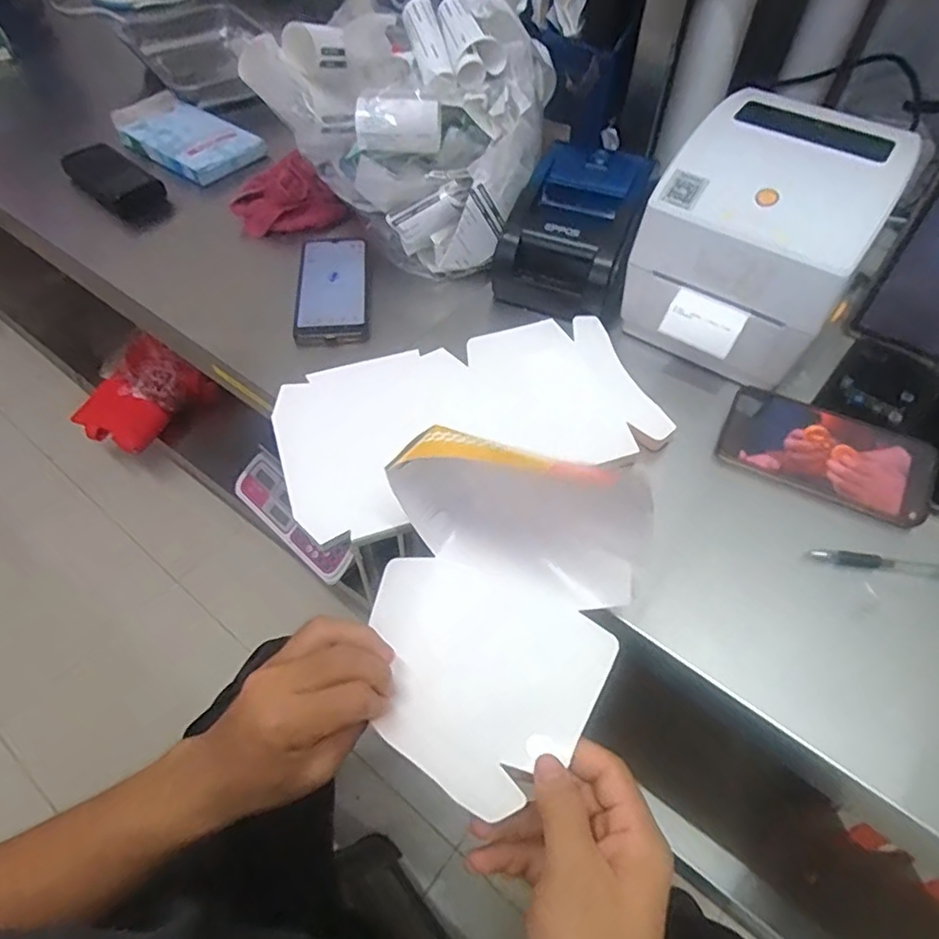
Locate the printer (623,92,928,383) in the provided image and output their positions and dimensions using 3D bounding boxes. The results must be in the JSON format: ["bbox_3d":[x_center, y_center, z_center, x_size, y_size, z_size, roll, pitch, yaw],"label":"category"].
[{"bbox_3d":[0.257,-0.203,0.543,0.168,0.152,0.211,30,59,19],"label":"printer"}]

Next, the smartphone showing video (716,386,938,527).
[{"bbox_3d":[0.300,-0.013,0.507,0.160,0.012,0.080,25,73,18],"label":"smartphone showing video"}]

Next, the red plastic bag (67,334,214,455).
[{"bbox_3d":[-0.733,-0.167,1.345,0.221,0.046,0.260,42,84,-4],"label":"red plastic bag"}]

